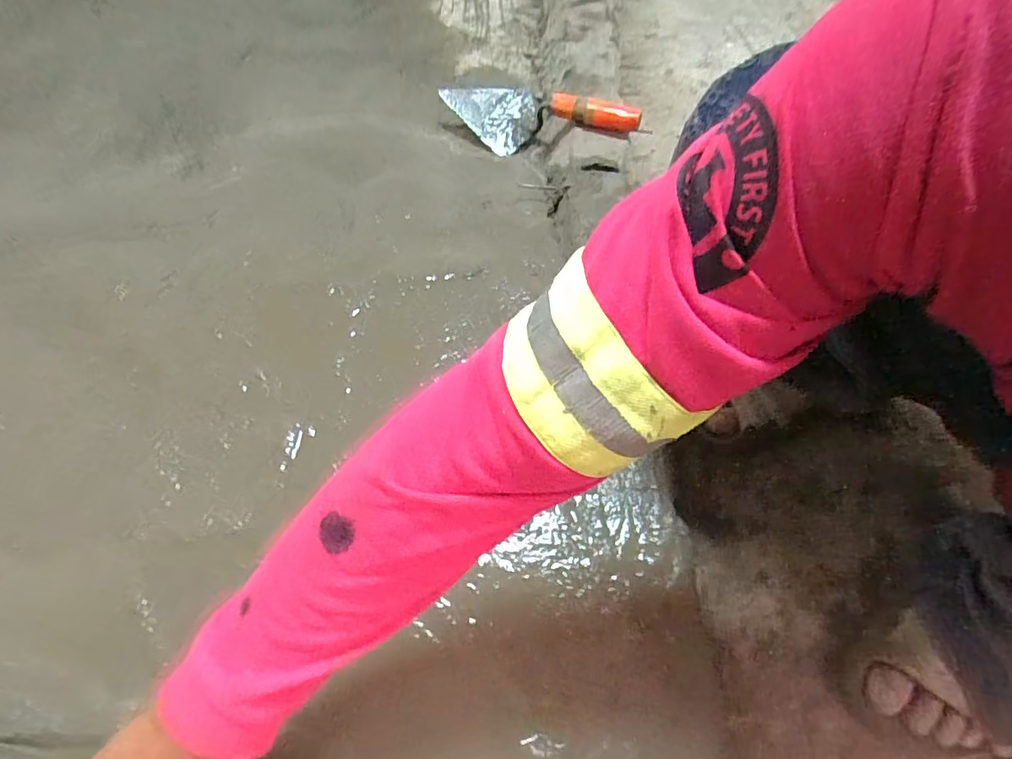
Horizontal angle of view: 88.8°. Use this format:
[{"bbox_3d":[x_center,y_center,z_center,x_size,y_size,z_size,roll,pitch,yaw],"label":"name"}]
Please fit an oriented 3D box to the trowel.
[{"bbox_3d":[0.045,-0.410,0.810,0.311,0.080,0.100,30,64,18],"label":"trowel"}]

